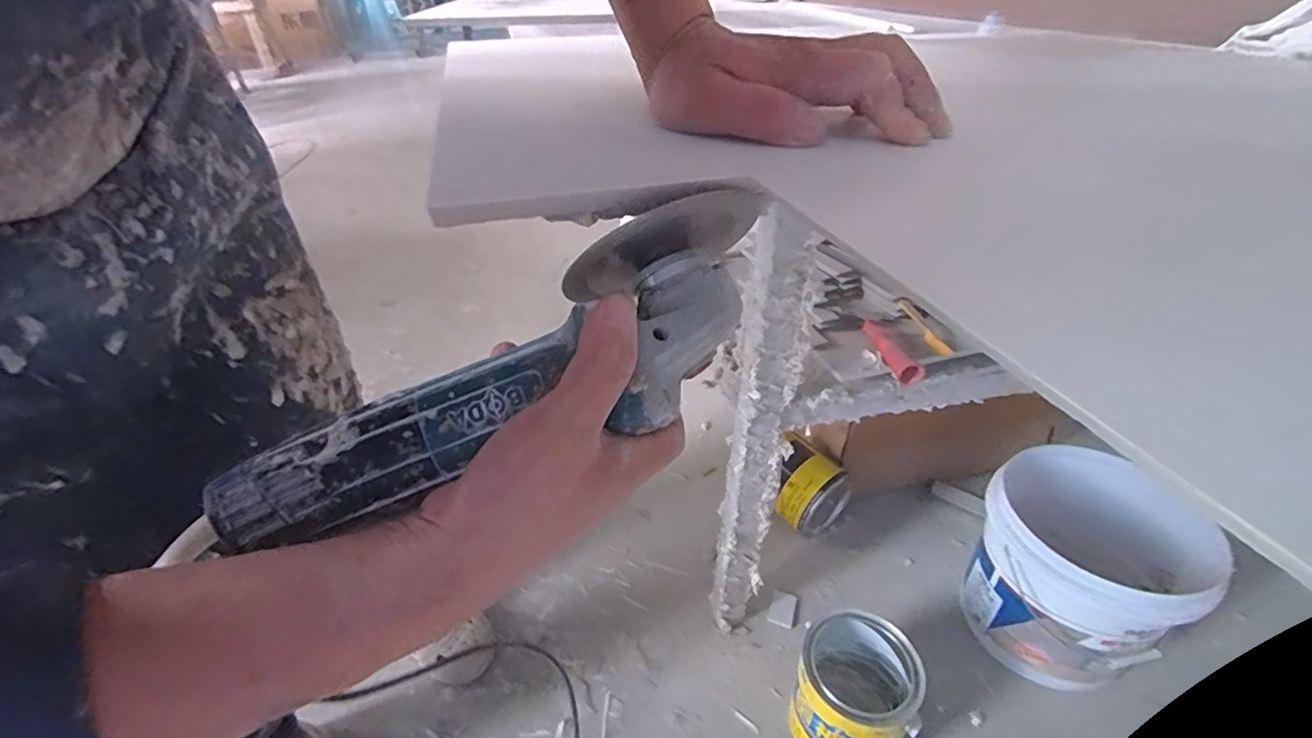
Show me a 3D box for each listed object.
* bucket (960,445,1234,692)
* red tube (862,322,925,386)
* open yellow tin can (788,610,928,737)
[{"bbox_3d":[0.590,0.296,0.815,0.235,0.271,0.247,-1,38,1],"label":"bucket"},{"bbox_3d":[0.271,-0.018,0.652,0.027,0.028,0.102,-9,38,-8],"label":"red tube"},{"bbox_3d":[0.253,0.424,0.734,0.136,0.165,0.144,-1,38,1],"label":"open yellow tin can"}]

